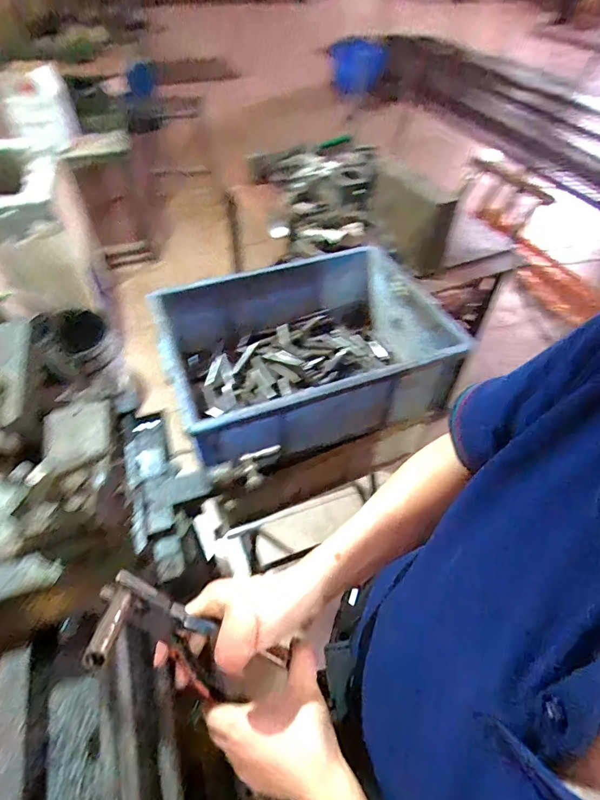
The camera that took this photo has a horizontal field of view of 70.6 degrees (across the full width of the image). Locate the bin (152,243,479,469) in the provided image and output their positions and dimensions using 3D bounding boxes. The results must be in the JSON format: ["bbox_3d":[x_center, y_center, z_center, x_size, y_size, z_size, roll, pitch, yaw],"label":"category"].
[{"bbox_3d":[0.003,-0.100,0.803,0.472,0.168,0.375,-16,51,-14],"label":"bin"}]

